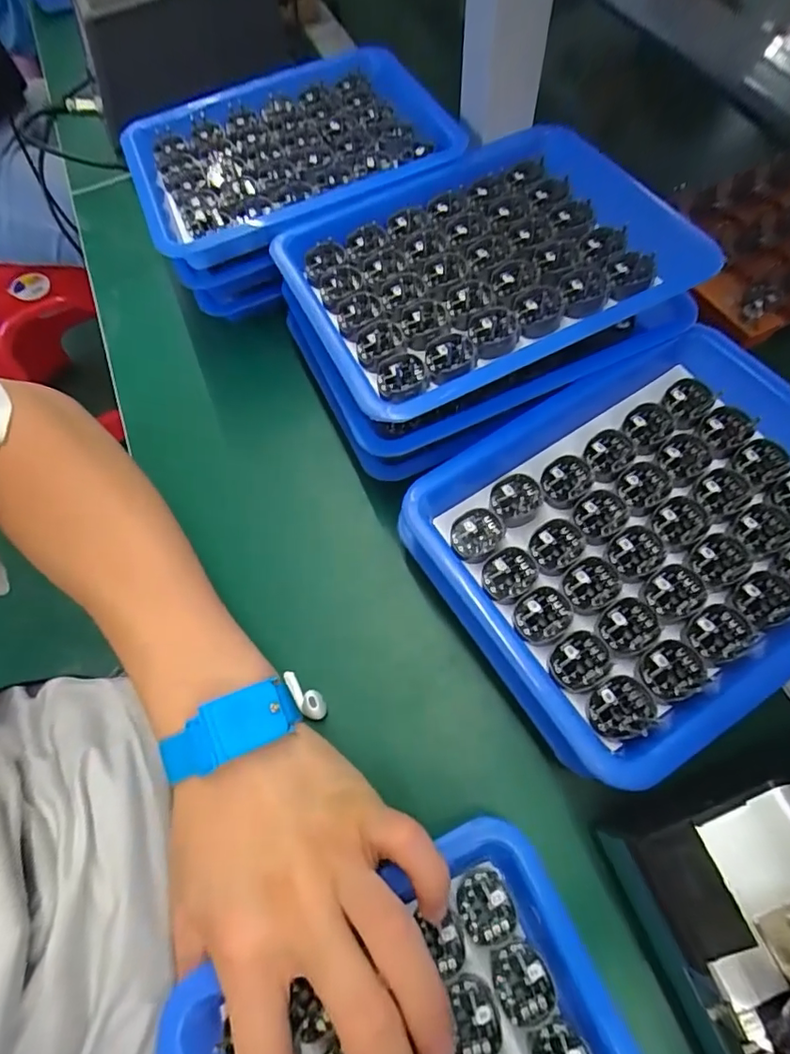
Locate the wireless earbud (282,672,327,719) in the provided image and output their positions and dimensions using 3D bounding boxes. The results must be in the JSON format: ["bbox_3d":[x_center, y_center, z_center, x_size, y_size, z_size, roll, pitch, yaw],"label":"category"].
[{"bbox_3d":[-0.050,0.091,0.287,0.013,0.012,0.032,-44,50,-17],"label":"wireless earbud"}]

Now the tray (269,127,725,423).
[{"bbox_3d":[0.049,-0.154,0.314,0.207,0.039,0.166,-24,66,-9],"label":"tray"}]

